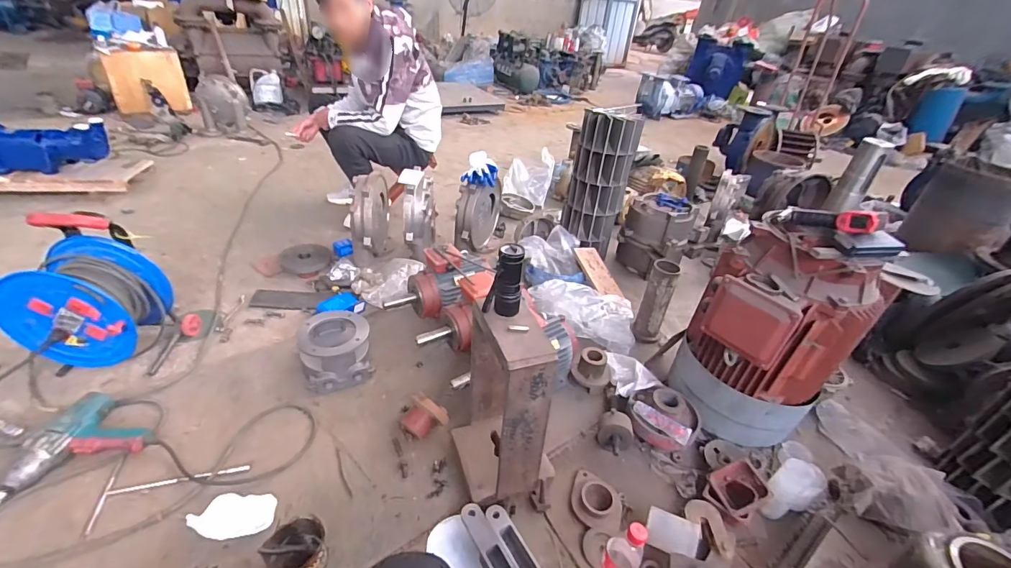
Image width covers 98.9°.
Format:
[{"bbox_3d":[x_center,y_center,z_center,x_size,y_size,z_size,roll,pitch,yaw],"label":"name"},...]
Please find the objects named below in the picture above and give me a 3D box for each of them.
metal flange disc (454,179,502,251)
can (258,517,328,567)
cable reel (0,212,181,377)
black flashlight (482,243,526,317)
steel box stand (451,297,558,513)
[{"bbox_3d":[-0.118,-0.296,1.799,0.100,0.277,0.280,16,36,14],"label":"metal flange disc"},{"bbox_3d":[-0.389,0.514,0.820,0.097,0.074,0.099,4,35,-3],"label":"can"},{"bbox_3d":[-1.080,0.030,1.143,0.260,0.393,0.257,3,35,-5],"label":"cable reel"},{"bbox_3d":[-0.002,-0.002,0.830,0.068,0.140,0.047,6,35,-1],"label":"black flashlight"},{"bbox_3d":[-0.008,0.263,0.945,0.168,0.427,0.234,-7,37,-19],"label":"steel box stand"}]

